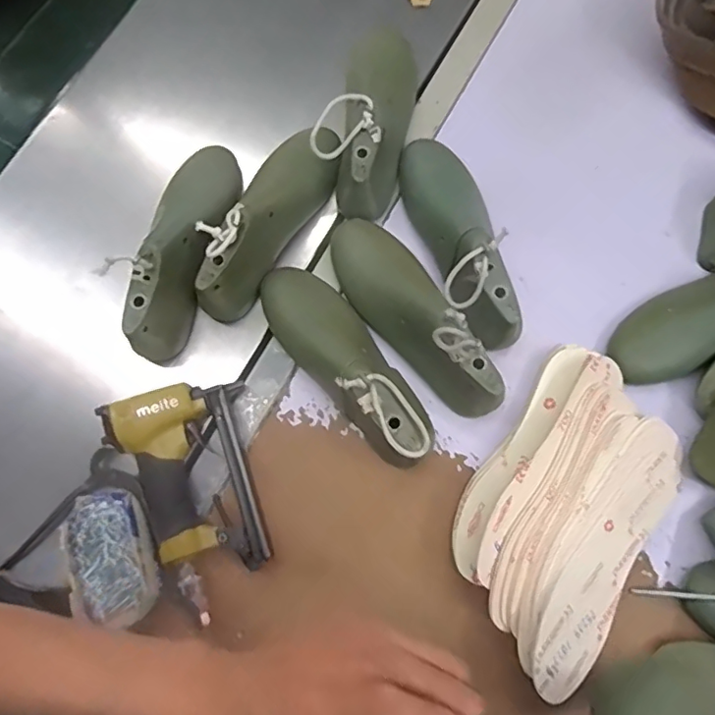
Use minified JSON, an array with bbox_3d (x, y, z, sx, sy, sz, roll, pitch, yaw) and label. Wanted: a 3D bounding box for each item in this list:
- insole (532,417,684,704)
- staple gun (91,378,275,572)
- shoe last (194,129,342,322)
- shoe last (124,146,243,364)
[{"bbox_3d":[0.238,0.182,0.513,0.079,0.011,0.271,44,70,-13],"label":"insole"},{"bbox_3d":[-0.169,0.121,0.544,0.135,0.043,0.181,-14,76,-2],"label":"staple gun"},{"bbox_3d":[-0.107,-0.154,0.584,0.077,0.084,0.226,31,79,8],"label":"shoe last"},{"bbox_3d":[-0.183,-0.127,0.579,0.079,0.079,0.245,3,76,2],"label":"shoe last"}]

